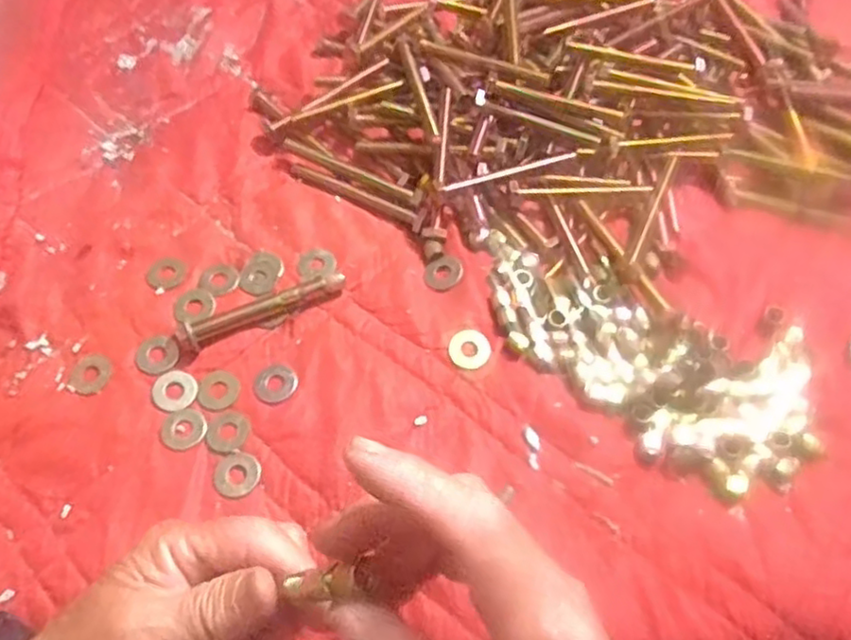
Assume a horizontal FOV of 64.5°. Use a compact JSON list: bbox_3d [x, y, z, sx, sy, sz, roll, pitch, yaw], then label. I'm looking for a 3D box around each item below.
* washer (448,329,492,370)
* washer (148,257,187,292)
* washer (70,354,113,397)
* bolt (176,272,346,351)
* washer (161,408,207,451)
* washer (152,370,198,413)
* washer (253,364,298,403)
[{"bbox_3d":[0.026,0.016,0.404,0.024,0.004,0.025,1,59,-1],"label":"washer"},{"bbox_3d":[-0.164,-0.030,0.427,0.023,0.004,0.024,1,59,-1],"label":"washer"},{"bbox_3d":[-0.195,0.031,0.392,0.023,0.004,0.025,21,60,10],"label":"washer"},{"bbox_3d":[-0.100,-0.009,0.414,0.102,0.011,0.020,-22,62,-15],"label":"bolt"},{"bbox_3d":[-0.135,0.060,0.376,0.024,0.004,0.024,1,59,-1],"label":"washer"},{"bbox_3d":[-0.145,0.040,0.388,0.024,0.004,0.026,1,59,-1],"label":"washer"},{"bbox_3d":[-0.087,0.036,0.391,0.024,0.004,0.024,1,59,-1],"label":"washer"}]

